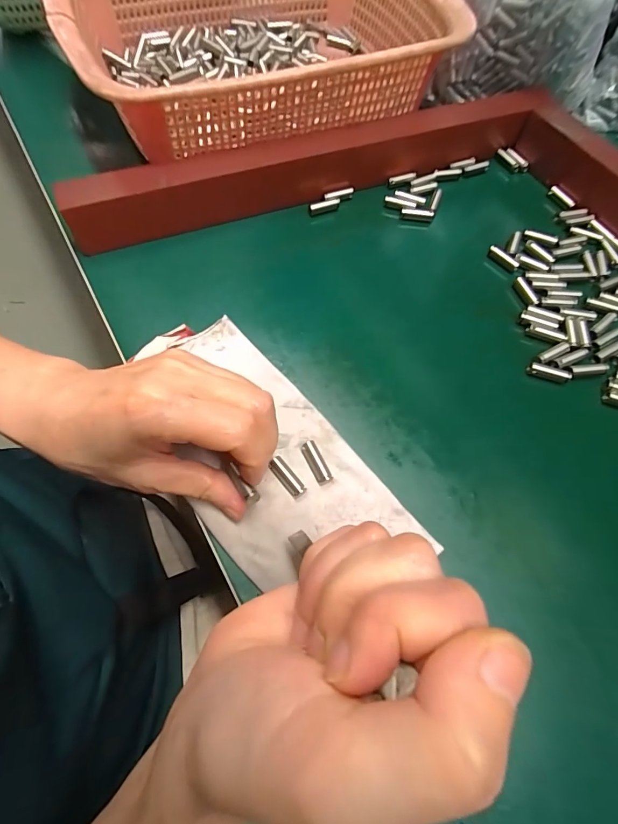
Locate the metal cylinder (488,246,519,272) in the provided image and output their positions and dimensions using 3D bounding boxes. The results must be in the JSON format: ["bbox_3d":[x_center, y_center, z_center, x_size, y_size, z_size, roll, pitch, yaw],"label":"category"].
[{"bbox_3d":[0.145,-0.114,0.289,0.006,0.007,0.024,-41,75,-17],"label":"metal cylinder"}]

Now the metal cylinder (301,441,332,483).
[{"bbox_3d":[0.004,0.028,0.215,0.008,0.010,0.024,-22,70,-11],"label":"metal cylinder"}]

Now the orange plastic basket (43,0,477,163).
[{"bbox_3d":[-0.039,-0.304,0.317,0.291,0.070,0.224,-22,70,-11],"label":"orange plastic basket"}]

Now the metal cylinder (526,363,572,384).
[{"bbox_3d":[0.154,-0.025,0.249,0.026,0.006,0.007,16,68,4],"label":"metal cylinder"}]

